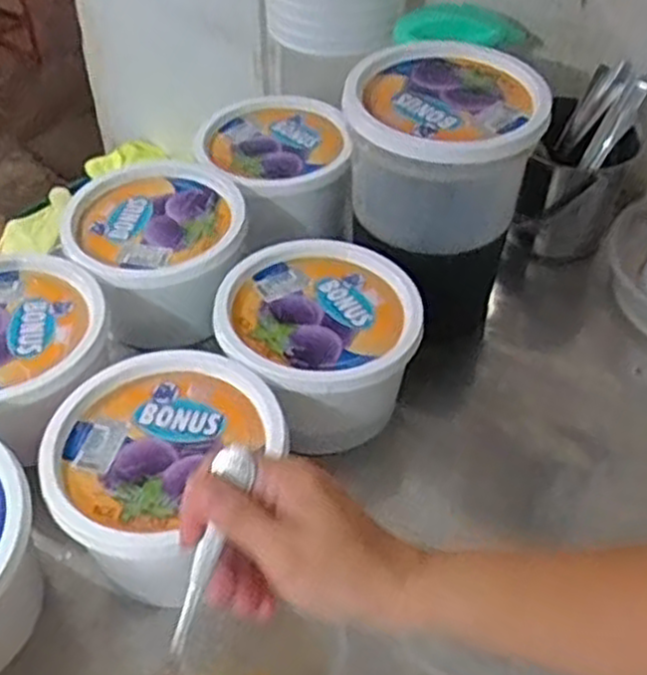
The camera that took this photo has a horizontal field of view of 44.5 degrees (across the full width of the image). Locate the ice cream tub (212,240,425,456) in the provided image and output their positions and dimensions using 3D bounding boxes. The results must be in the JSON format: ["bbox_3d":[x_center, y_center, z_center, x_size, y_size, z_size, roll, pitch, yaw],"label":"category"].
[{"bbox_3d":[-0.005,0.004,0.691,0.170,0.104,0.173,-9,46,-9],"label":"ice cream tub"}]

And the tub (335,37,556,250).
[{"bbox_3d":[0.105,-0.164,0.716,0.158,0.133,0.160,0,46,0],"label":"tub"}]

